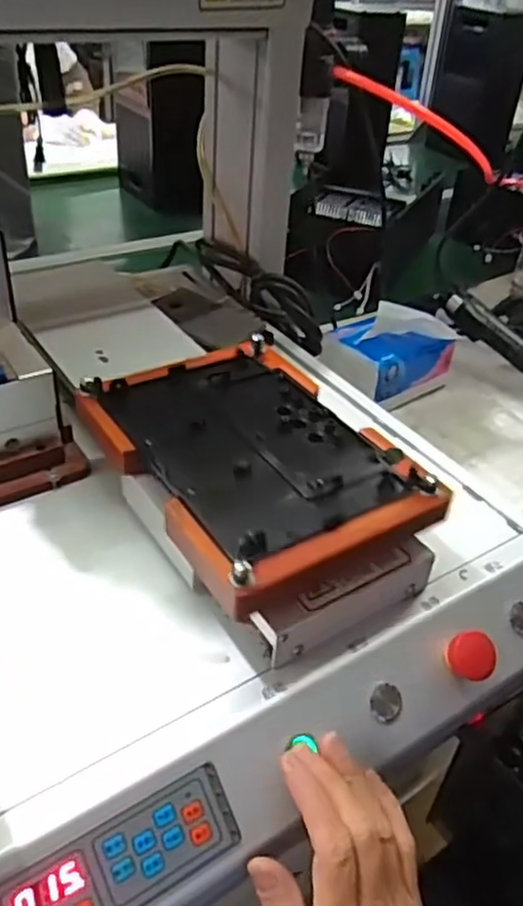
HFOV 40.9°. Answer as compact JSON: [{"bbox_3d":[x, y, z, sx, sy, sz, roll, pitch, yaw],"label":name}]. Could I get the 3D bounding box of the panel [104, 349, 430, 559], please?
[{"bbox_3d":[-0.007,-0.009,0.465,0.138,0.019,0.187,-21,44,-30],"label":"panel"}]

